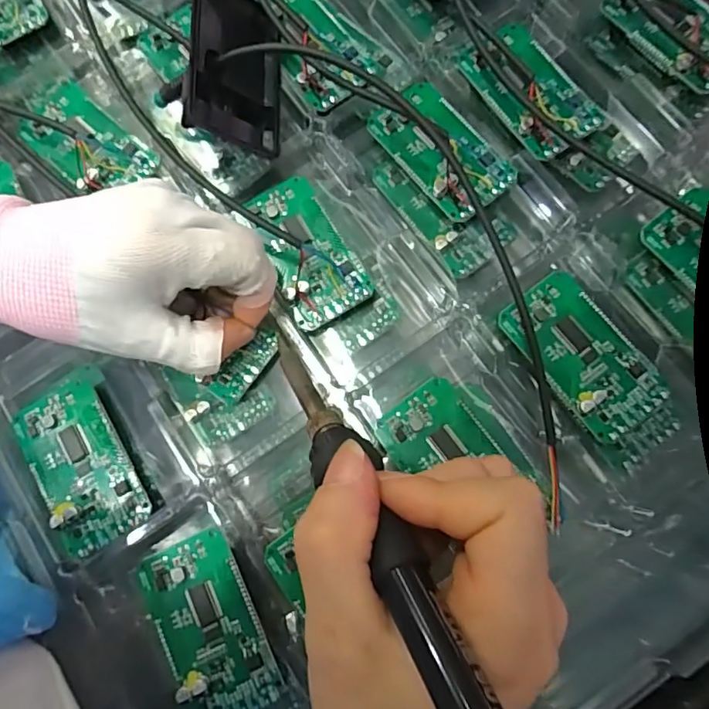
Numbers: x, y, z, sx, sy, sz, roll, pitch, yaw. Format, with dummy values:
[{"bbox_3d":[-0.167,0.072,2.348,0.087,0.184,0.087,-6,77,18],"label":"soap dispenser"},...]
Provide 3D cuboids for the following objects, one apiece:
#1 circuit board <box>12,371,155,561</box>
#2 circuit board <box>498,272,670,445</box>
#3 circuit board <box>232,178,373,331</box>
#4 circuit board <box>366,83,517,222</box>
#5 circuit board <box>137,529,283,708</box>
[{"bbox_3d":[-0.124,0.049,0.242,0.040,0.009,0.076,-32,78,-4],"label":"circuit board"},{"bbox_3d":[0.102,0.000,0.241,0.038,0.007,0.073,-36,78,-5],"label":"circuit board"},{"bbox_3d":[-0.023,-0.050,0.258,0.037,0.009,0.073,-24,76,-5],"label":"circuit board"},{"bbox_3d":[0.043,-0.102,0.266,0.040,0.006,0.071,-39,78,-5],"label":"circuit board"},{"bbox_3d":[-0.061,0.114,0.223,0.039,0.009,0.071,-25,78,-3],"label":"circuit board"}]

